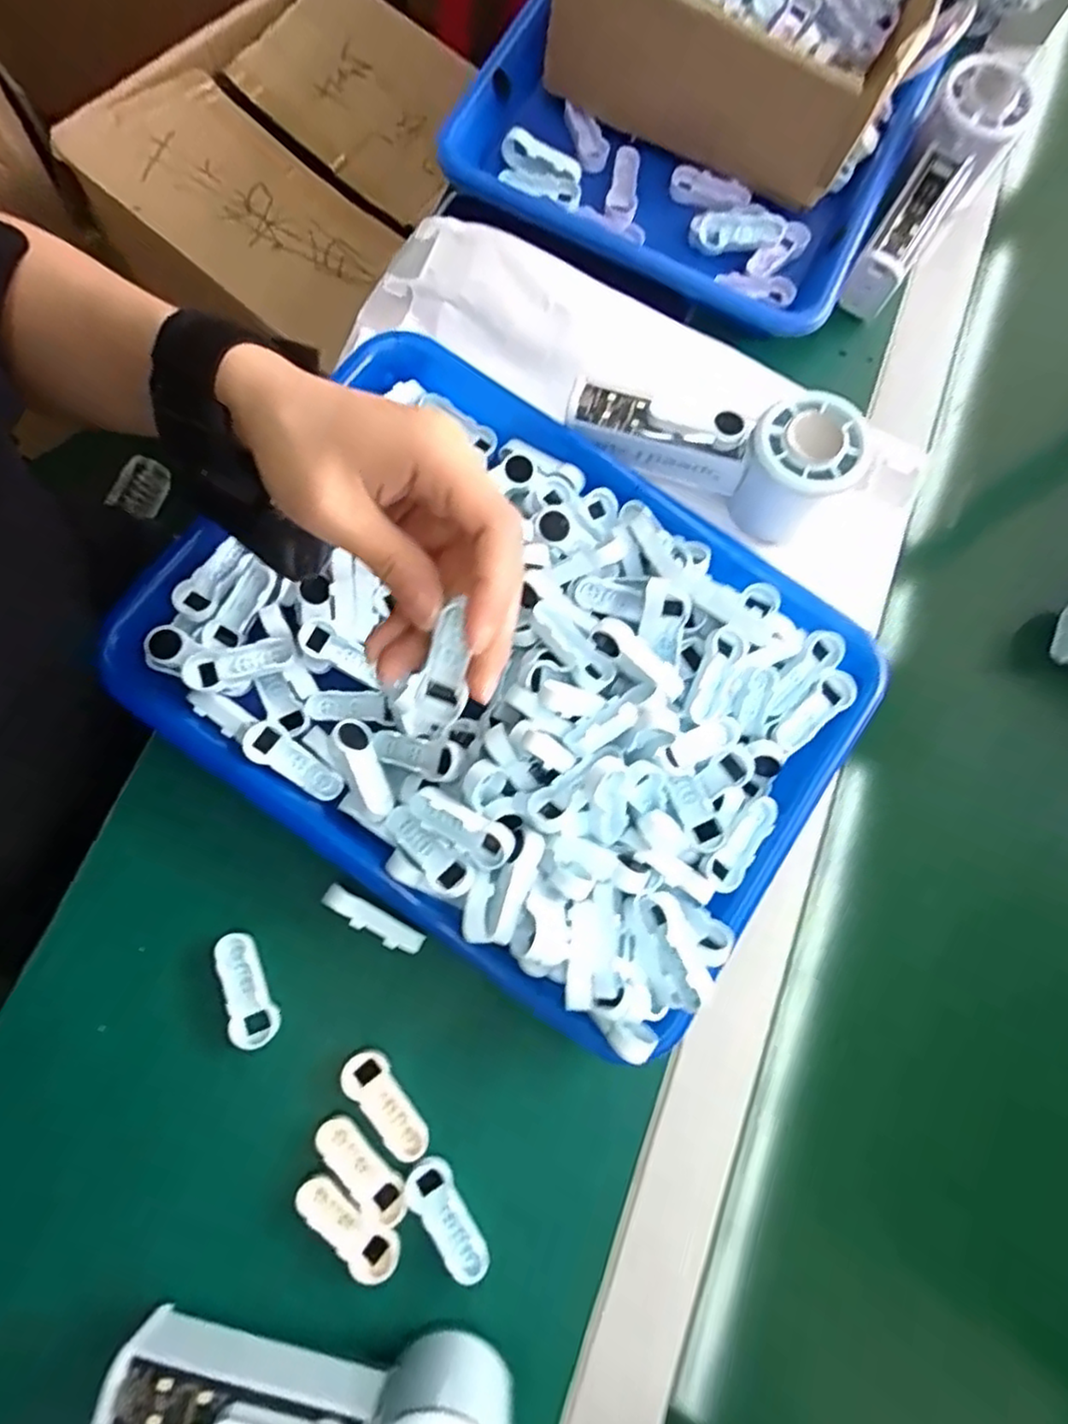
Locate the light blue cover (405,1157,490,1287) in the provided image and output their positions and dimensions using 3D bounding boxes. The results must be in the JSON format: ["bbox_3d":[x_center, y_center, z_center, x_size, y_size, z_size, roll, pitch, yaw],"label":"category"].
[{"bbox_3d":[-0.038,0.223,0.294,0.019,0.009,0.050,-32,82,-10],"label":"light blue cover"}]

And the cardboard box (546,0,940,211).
[{"bbox_3d":[0.135,-0.448,0.401,0.207,0.066,0.217,23,77,0],"label":"cardboard box"}]

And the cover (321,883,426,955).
[{"bbox_3d":[-0.075,0.098,0.315,0.050,0.014,0.013,31,77,2],"label":"cover"}]

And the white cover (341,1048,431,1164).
[{"bbox_3d":[-0.066,0.177,0.301,0.020,0.004,0.051,-43,84,-11],"label":"white cover"}]

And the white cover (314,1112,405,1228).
[{"bbox_3d":[-0.075,0.202,0.298,0.017,0.009,0.051,-40,84,-11],"label":"white cover"}]

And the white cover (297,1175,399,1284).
[{"bbox_3d":[-0.081,0.223,0.287,0.051,0.004,0.019,36,78,3],"label":"white cover"}]

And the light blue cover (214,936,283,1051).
[{"bbox_3d":[-0.133,0.128,0.308,0.020,0.009,0.050,-17,80,-8],"label":"light blue cover"}]

